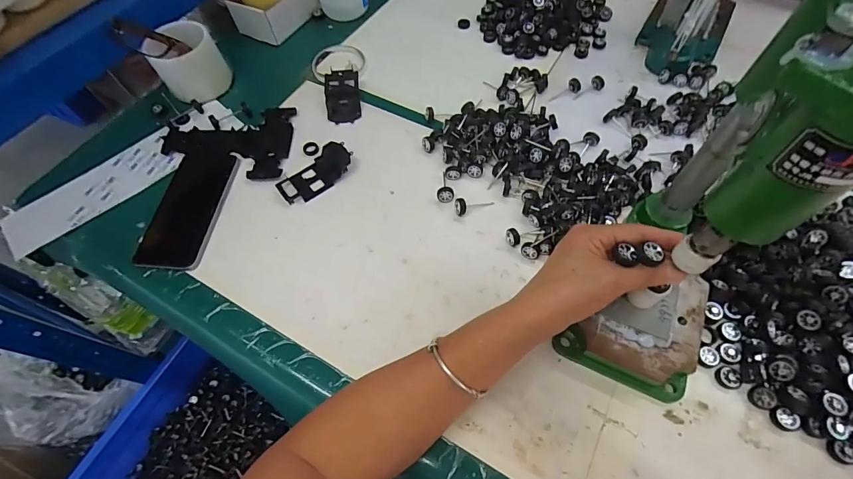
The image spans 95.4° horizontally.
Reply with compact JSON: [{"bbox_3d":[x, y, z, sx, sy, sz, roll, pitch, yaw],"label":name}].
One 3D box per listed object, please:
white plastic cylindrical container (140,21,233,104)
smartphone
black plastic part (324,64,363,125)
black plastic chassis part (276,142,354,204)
[{"bbox_3d":[-0.342,-0.256,0.556,0.089,0.075,0.096,-36,66,-17],"label":"white plastic cylindrical container"},{"bbox_3d":[-0.286,-0.042,0.469,0.078,0.009,0.163,5,61,5],"label":"smartphone"},{"bbox_3d":[-0.119,-0.207,0.551,0.047,0.015,0.093,-8,61,-2],"label":"black plastic part"},{"bbox_3d":[-0.139,-0.084,0.483,0.095,0.020,0.047,-38,66,-17],"label":"black plastic chassis part"}]

